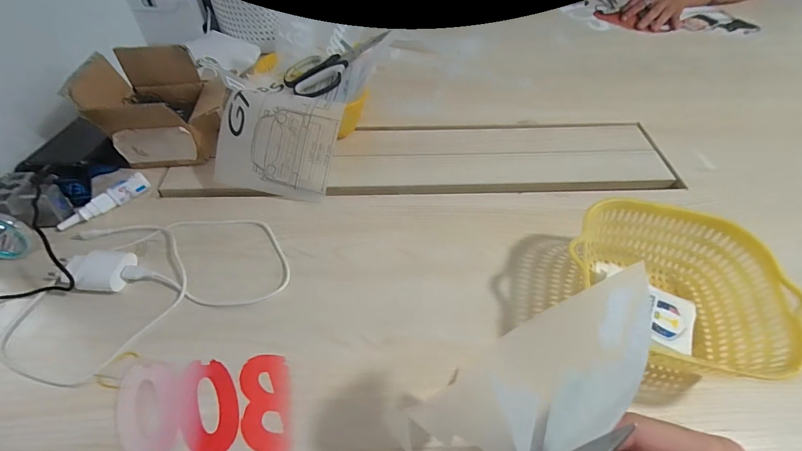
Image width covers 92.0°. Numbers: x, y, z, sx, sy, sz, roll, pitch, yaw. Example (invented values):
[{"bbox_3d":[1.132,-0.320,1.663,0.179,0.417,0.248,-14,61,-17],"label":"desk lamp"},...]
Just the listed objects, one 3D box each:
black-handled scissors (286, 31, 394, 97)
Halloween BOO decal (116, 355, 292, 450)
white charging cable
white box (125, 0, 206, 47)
[{"bbox_3d":[-0.095,-0.255,0.593,0.179,0.016,0.083,-37,59,-14],"label":"black-handled scissors"},{"bbox_3d":[-0.165,0.151,0.325,0.143,0.005,0.078,-3,49,-4],"label":"Halloween BOO decal"},{"bbox_3d":[-0.266,0.043,0.413,0.253,0.021,0.203,-21,54,-20],"label":"white charging cable"},{"bbox_3d":[-0.429,-0.386,0.724,0.121,0.116,0.060,-2,28,4],"label":"white box"}]

